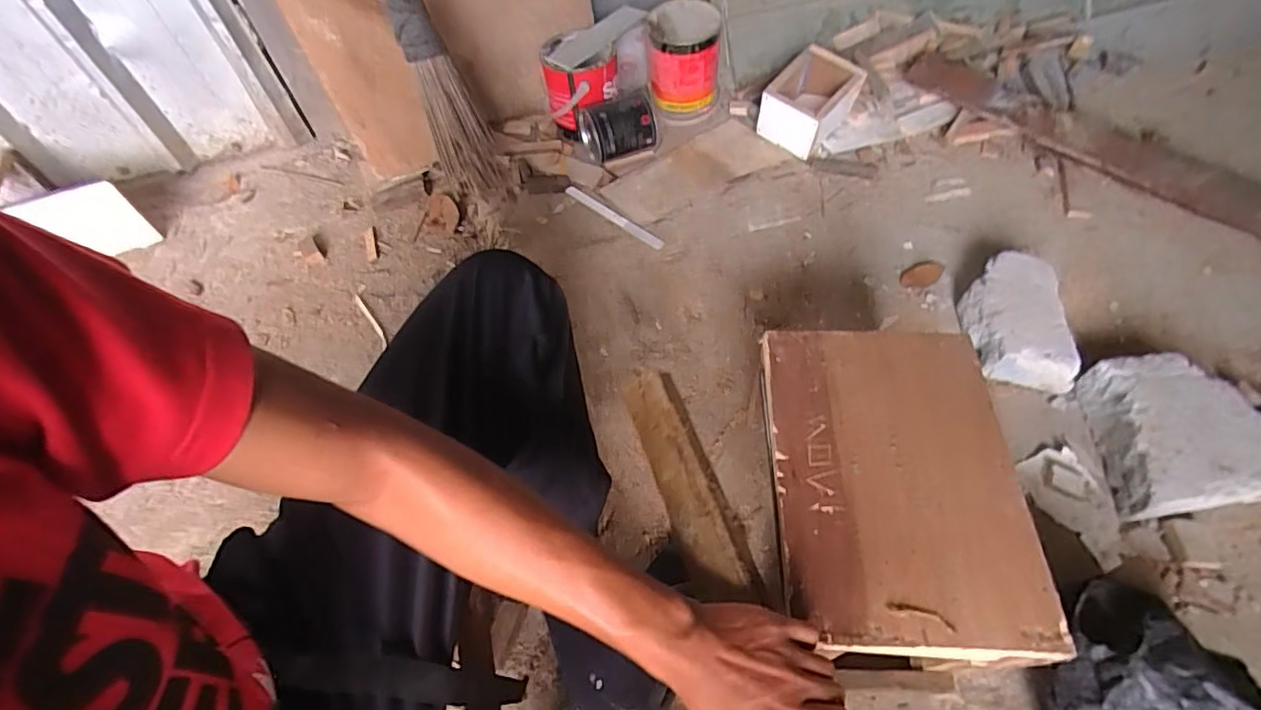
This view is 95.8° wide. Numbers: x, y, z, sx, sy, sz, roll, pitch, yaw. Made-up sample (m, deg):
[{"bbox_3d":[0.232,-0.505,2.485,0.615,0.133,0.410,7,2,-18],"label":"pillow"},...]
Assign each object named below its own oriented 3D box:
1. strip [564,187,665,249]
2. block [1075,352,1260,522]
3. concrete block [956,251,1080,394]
[{"bbox_3d":[-0.031,-0.259,1.061,0.237,0.009,0.021,36,67,24],"label":"strip"},{"bbox_3d":[0.703,0.100,0.736,0.185,0.069,0.202,-3,56,2],"label":"block"},{"bbox_3d":[0.564,-0.050,0.848,0.118,0.071,0.212,3,57,5],"label":"concrete block"}]

